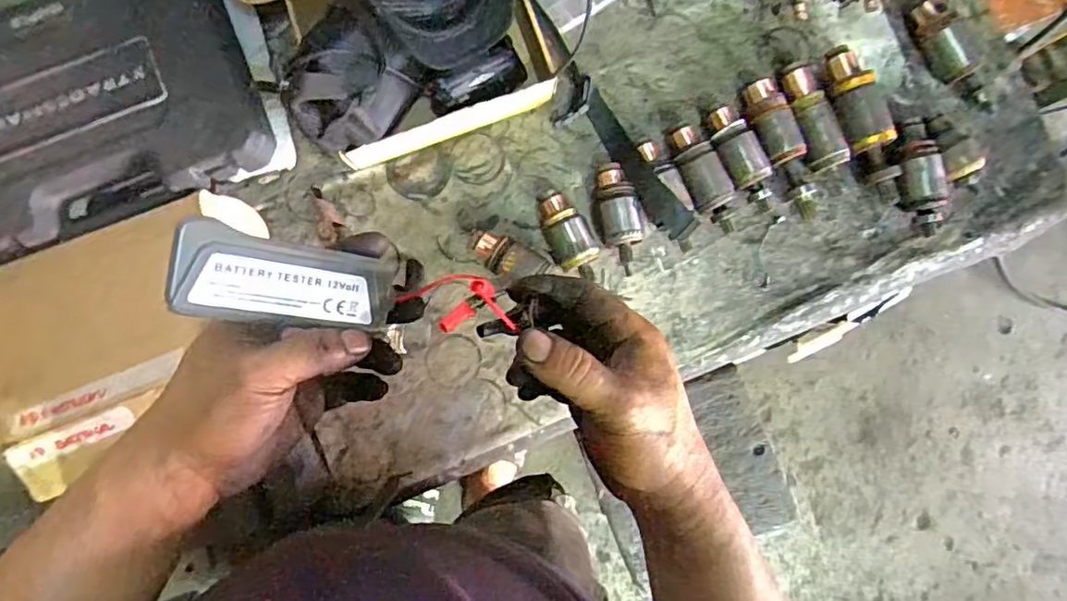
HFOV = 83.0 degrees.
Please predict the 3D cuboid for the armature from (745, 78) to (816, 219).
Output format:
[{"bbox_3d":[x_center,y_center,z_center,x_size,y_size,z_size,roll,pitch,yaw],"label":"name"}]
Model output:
[{"bbox_3d":[0.319,-0.194,0.777,0.049,0.051,0.187,-21,87,-3],"label":"armature"}]

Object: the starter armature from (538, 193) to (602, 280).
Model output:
[{"bbox_3d":[0.045,-0.082,0.757,0.056,0.050,0.121,-22,87,-3],"label":"starter armature"}]

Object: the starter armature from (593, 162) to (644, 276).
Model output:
[{"bbox_3d":[0.108,-0.104,0.755,0.051,0.041,0.139,-8,86,-3],"label":"starter armature"}]

